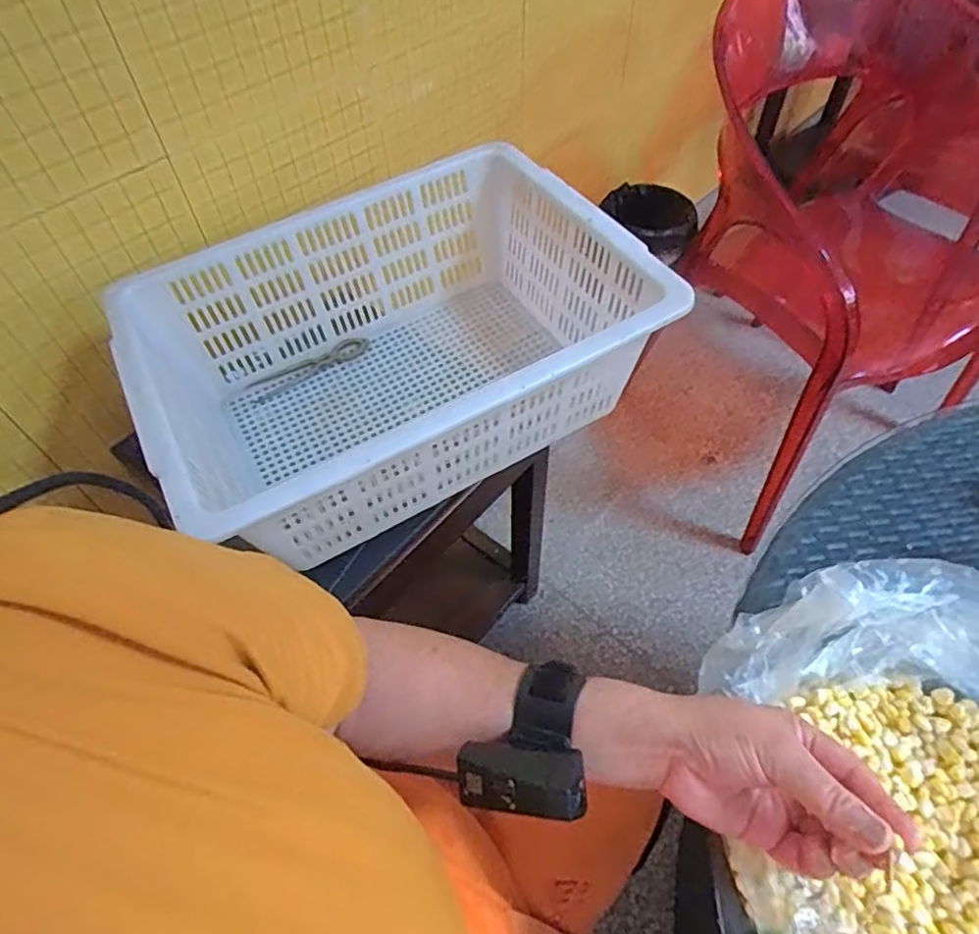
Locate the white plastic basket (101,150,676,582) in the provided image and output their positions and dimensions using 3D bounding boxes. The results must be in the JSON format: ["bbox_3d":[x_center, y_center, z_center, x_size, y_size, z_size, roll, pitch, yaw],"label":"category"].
[{"bbox_3d":[-0.111,-0.128,0.753,0.527,0.225,0.405,-25,57,-15],"label":"white plastic basket"}]

